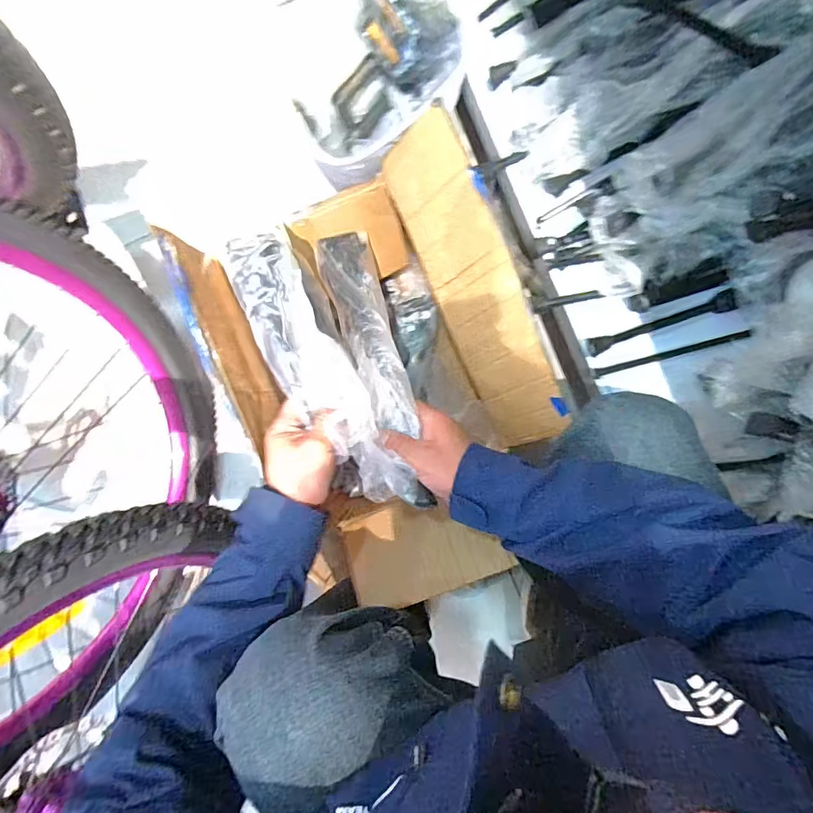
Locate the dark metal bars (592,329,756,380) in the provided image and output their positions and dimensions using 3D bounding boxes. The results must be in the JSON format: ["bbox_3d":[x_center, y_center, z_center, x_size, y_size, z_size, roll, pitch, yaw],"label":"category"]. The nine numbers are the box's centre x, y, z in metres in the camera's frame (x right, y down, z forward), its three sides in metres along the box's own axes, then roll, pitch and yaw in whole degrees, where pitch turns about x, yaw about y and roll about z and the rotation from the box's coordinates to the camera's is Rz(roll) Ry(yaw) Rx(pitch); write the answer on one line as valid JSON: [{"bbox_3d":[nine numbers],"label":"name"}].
[{"bbox_3d":[0.311,-0.061,0.580,0.172,0.012,0.010,-16,90,41],"label":"dark metal bars"}]

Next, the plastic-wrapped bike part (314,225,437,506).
[{"bbox_3d":[-0.042,-0.062,0.538,0.066,0.034,0.364,-15,61,3],"label":"plastic-wrapped bike part"}]

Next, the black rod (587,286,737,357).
[{"bbox_3d":[0.311,-0.101,0.597,0.165,0.019,0.023,-19,90,29],"label":"black rod"}]

